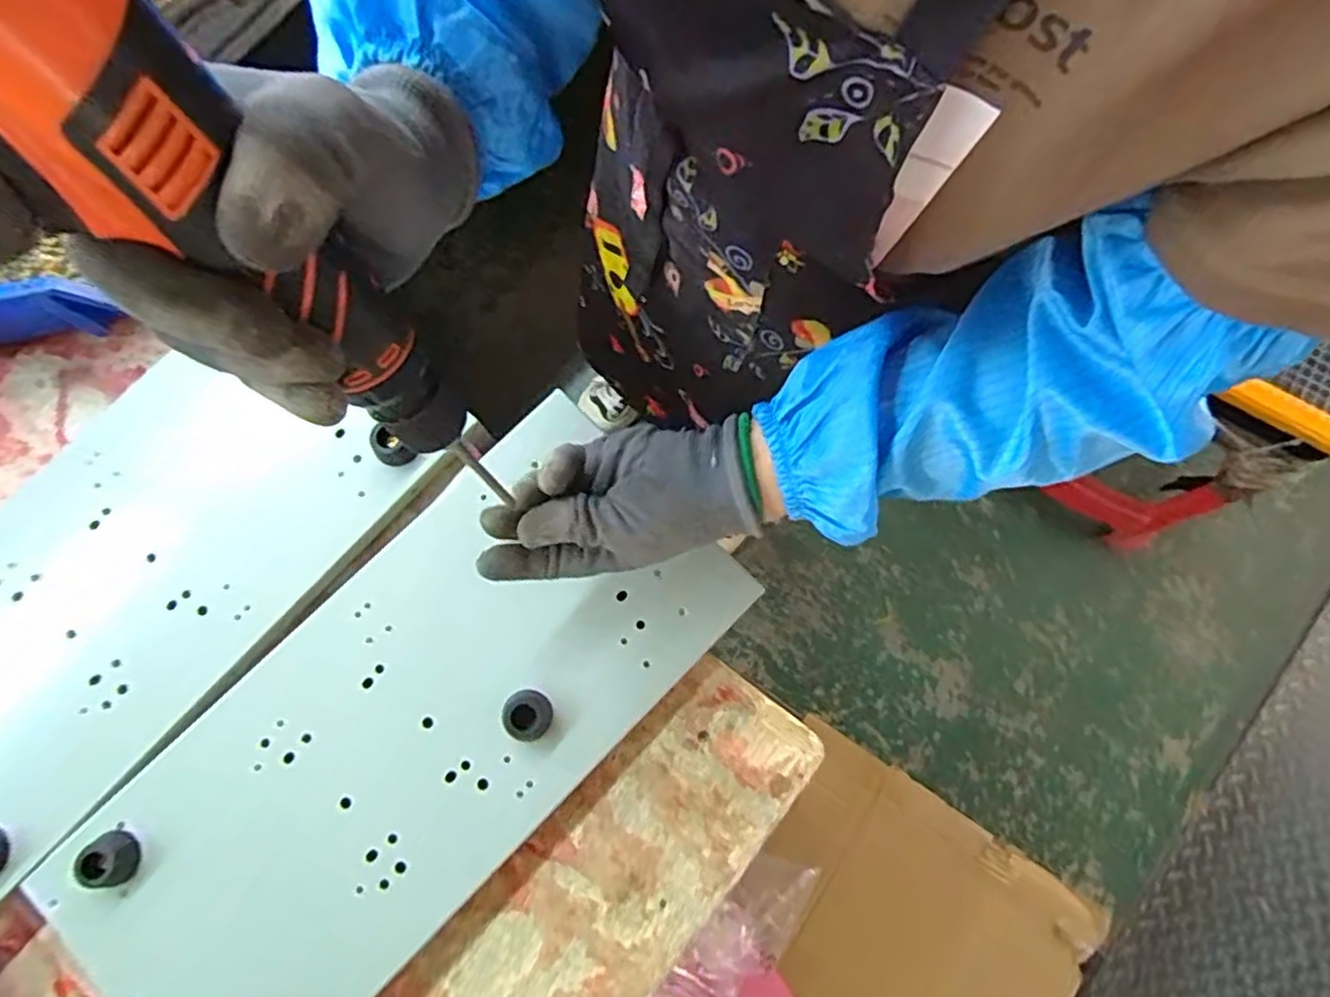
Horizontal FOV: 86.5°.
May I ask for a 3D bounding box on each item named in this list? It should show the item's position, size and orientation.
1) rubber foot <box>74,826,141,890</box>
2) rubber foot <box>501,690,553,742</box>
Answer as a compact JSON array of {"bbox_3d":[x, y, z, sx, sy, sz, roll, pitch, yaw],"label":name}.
[{"bbox_3d":[-0.328,0.212,0.413,0.027,0.018,0.030,-12,80,-1],"label":"rubber foot"},{"bbox_3d":[-0.087,0.135,0.439,0.030,0.021,0.030,0,80,1],"label":"rubber foot"}]

